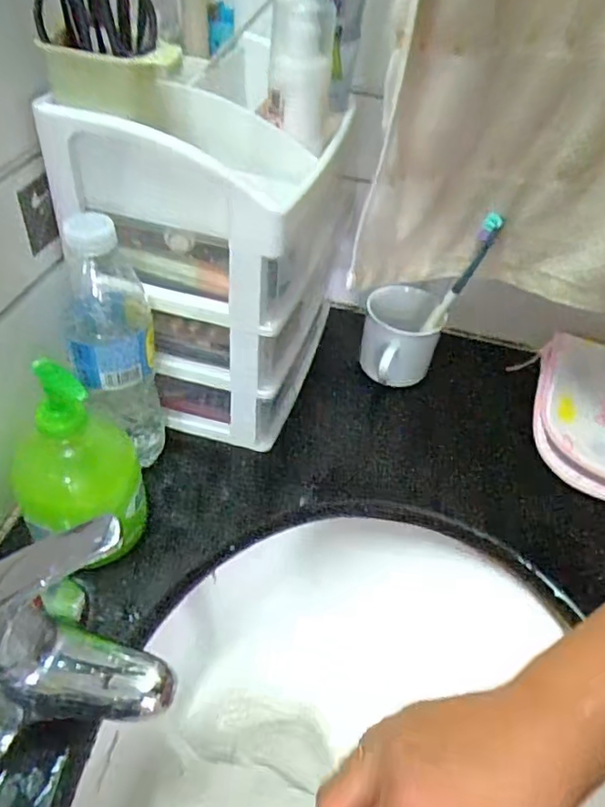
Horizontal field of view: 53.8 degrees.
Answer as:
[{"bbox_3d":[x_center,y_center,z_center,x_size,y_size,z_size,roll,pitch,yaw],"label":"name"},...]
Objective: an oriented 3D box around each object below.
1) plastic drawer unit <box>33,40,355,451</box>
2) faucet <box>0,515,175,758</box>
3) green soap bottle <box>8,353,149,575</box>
[{"bbox_3d":[-0.074,-0.112,0.495,0.170,0.275,0.151,21,47,14],"label":"plastic drawer unit"},{"bbox_3d":[-0.145,0.139,0.322,0.133,0.151,0.068,-7,47,-13],"label":"faucet"},{"bbox_3d":[-0.150,0.047,0.399,0.082,0.159,0.067,-11,48,-17],"label":"green soap bottle"}]

